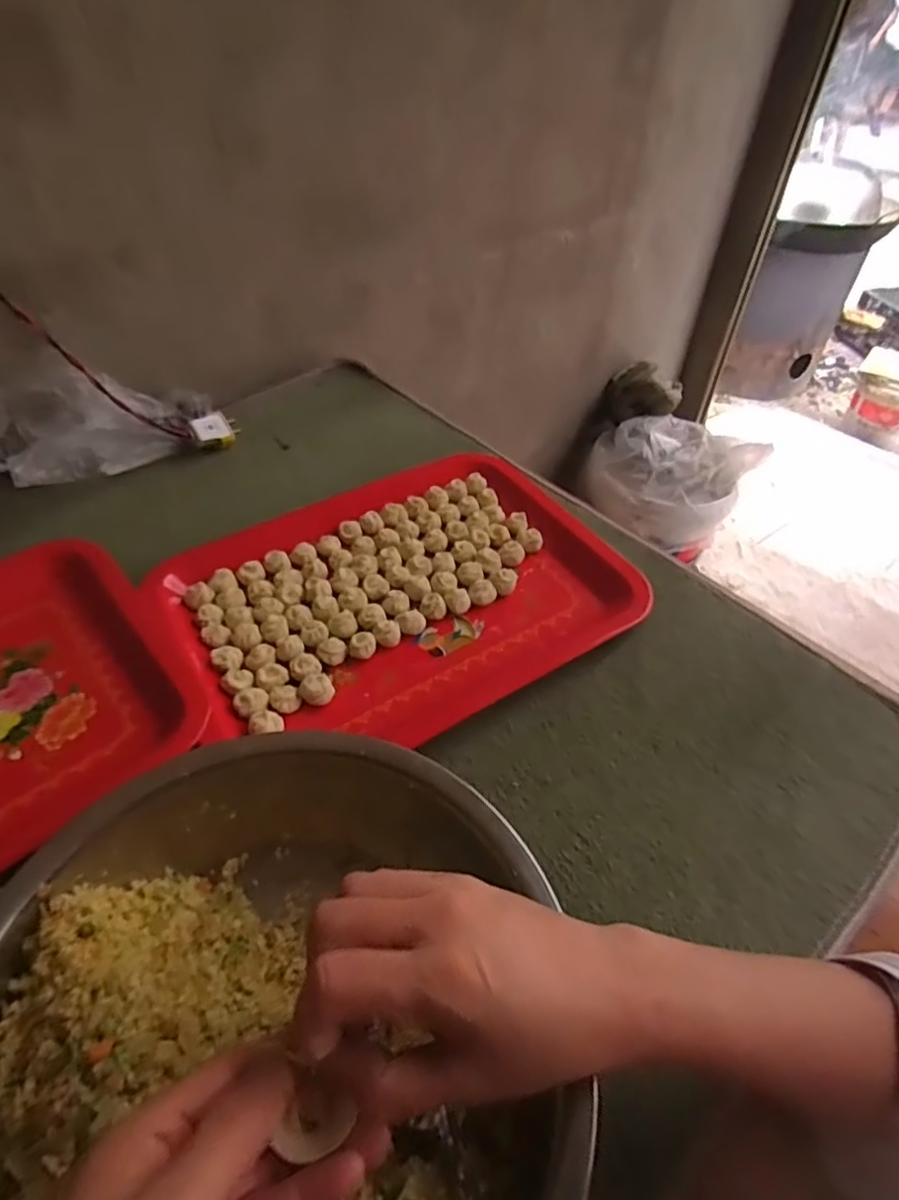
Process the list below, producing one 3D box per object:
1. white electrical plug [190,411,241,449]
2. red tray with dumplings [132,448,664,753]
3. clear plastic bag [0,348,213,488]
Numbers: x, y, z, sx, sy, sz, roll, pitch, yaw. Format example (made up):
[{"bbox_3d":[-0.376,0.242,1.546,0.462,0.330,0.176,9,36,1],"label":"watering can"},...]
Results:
[{"bbox_3d":[-0.259,-0.188,0.686,0.046,0.025,0.038,-17,50,-17],"label":"white electrical plug"},{"bbox_3d":[-0.043,-0.011,0.533,0.354,0.023,0.265,-22,51,-23],"label":"red tray with dumplings"},{"bbox_3d":[-0.363,-0.171,0.625,0.244,0.108,0.091,-34,57,-31],"label":"clear plastic bag"}]

